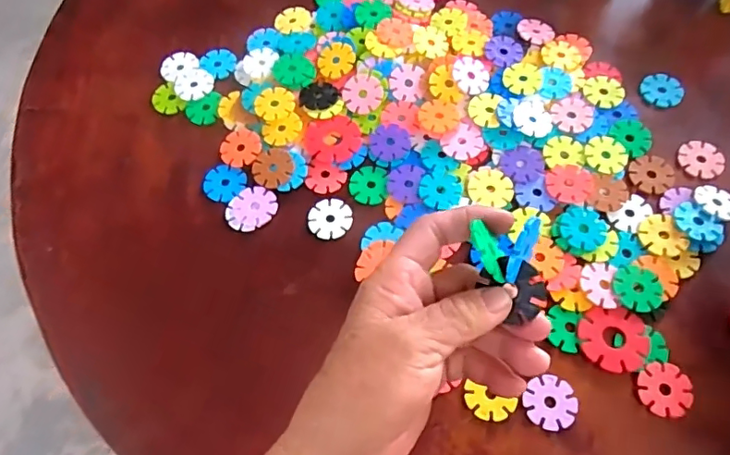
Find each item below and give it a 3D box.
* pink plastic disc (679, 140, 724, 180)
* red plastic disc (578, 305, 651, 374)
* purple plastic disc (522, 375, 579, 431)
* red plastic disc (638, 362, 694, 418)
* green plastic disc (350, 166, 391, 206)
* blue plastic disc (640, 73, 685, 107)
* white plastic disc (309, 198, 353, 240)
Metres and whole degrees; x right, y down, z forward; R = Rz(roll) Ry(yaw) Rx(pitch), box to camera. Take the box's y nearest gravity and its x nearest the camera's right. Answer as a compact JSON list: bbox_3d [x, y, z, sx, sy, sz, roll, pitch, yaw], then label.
[{"bbox_3d":[0.252,-0.052,0.399,0.032,0.004,0.032,-1,65,2],"label":"pink plastic disc"},{"bbox_3d":[0.158,0.071,0.339,0.042,0.004,0.041,-1,65,2],"label":"red plastic disc"},{"bbox_3d":[0.114,0.106,0.326,0.030,0.004,0.031,-1,65,2],"label":"purple plastic disc"},{"bbox_3d":[0.183,0.099,0.325,0.030,0.005,0.029,-1,65,2],"label":"red plastic disc"},{"bbox_3d":[0.004,-0.032,0.403,0.029,0.004,0.032,-3,65,1],"label":"green plastic disc"},{"bbox_3d":[0.239,-0.111,0.431,0.031,0.005,0.031,-1,65,2],"label":"blue plastic disc"},{"bbox_3d":[-0.025,-0.007,0.388,0.030,0.004,0.031,-1,65,2],"label":"white plastic disc"}]

